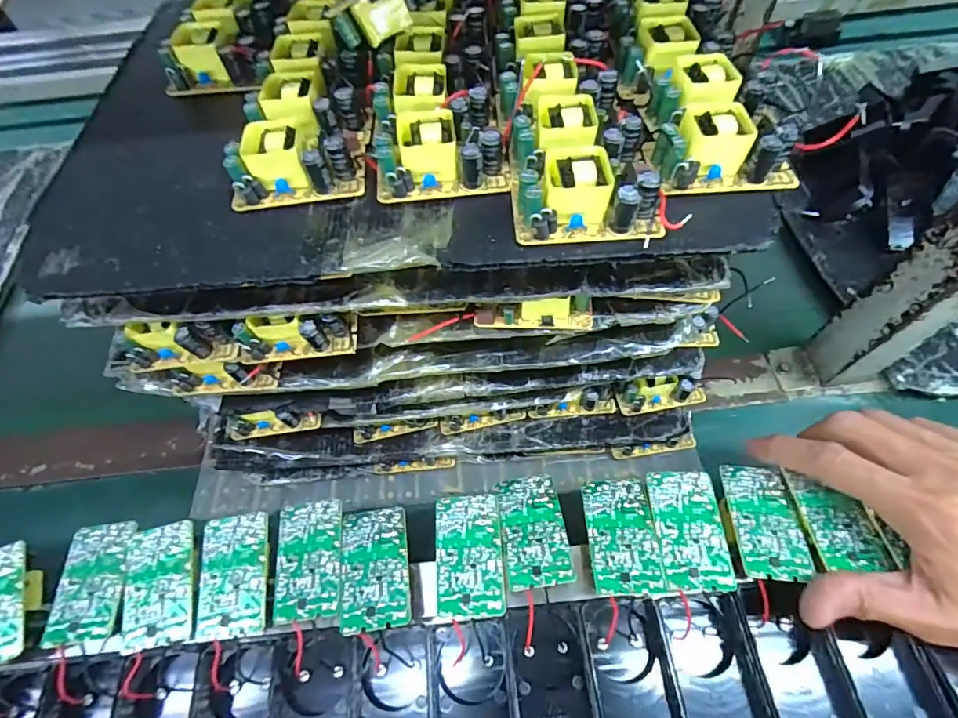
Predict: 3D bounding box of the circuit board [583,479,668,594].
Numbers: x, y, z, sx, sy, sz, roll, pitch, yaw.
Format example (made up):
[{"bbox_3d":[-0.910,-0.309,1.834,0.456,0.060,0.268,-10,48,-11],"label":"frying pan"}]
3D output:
[{"bbox_3d":[0.081,0.099,0.264,0.037,0.011,0.061,-3,60,3],"label":"circuit board"}]

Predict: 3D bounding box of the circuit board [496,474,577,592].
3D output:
[{"bbox_3d":[0.032,0.100,0.272,0.036,0.012,0.062,-8,60,0],"label":"circuit board"}]

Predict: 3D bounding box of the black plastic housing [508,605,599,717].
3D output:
[{"bbox_3d":[0.040,0.175,0.250,0.043,0.014,0.071,-5,60,1],"label":"black plastic housing"}]

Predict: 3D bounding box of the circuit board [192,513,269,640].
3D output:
[{"bbox_3d":[-0.141,0.123,0.265,0.037,0.006,0.062,-6,60,1],"label":"circuit board"}]

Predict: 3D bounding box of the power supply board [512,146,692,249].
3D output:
[{"bbox_3d":[0.049,-0.071,0.200,0.067,0.022,0.040,4,61,7],"label":"power supply board"}]

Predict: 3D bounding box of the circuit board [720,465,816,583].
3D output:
[{"bbox_3d":[0.162,0.091,0.262,0.036,0.012,0.062,3,60,6],"label":"circuit board"}]

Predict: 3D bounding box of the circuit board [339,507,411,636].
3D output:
[{"bbox_3d":[-0.059,0.117,0.262,0.037,0.007,0.063,-9,60,-1],"label":"circuit board"}]

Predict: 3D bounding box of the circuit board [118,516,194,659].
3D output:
[{"bbox_3d":[-0.184,0.128,0.264,0.037,0.005,0.063,-12,60,-3],"label":"circuit board"}]

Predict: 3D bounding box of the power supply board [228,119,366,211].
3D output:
[{"bbox_3d":[-0.089,-0.096,0.224,0.060,0.025,0.035,-7,60,0],"label":"power supply board"}]

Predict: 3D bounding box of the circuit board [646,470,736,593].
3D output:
[{"bbox_3d":[0.119,0.095,0.262,0.036,0.004,0.064,-2,60,3],"label":"circuit board"}]

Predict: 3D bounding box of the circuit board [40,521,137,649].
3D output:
[{"bbox_3d":[-0.224,0.129,0.270,0.037,0.009,0.063,-6,61,-5],"label":"circuit board"}]

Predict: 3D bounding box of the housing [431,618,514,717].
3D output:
[{"bbox_3d":[-0.003,0.182,0.249,0.042,0.009,0.070,-5,60,1],"label":"housing"}]

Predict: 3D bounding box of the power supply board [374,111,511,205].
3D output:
[{"bbox_3d":[-0.018,-0.096,0.219,0.059,0.024,0.035,-4,60,2],"label":"power supply board"}]

